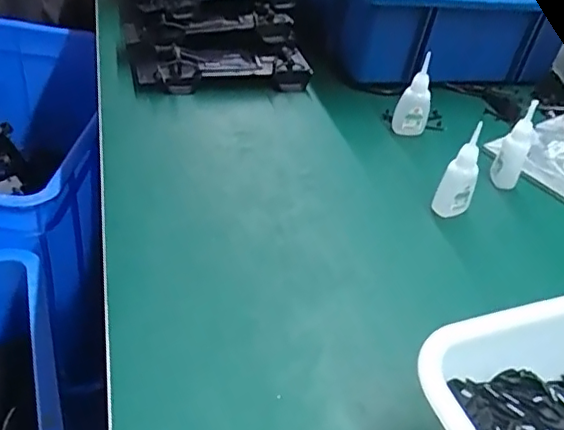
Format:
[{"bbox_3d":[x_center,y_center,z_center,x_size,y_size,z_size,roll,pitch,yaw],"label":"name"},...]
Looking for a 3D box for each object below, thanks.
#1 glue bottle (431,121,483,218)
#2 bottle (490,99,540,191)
[{"bbox_3d":[0.152,-0.034,0.491,0.025,0.085,0.024,32,44,27],"label":"glue bottle"},{"bbox_3d":[0.219,-0.067,0.538,0.027,0.079,0.024,21,40,16],"label":"bottle"}]

